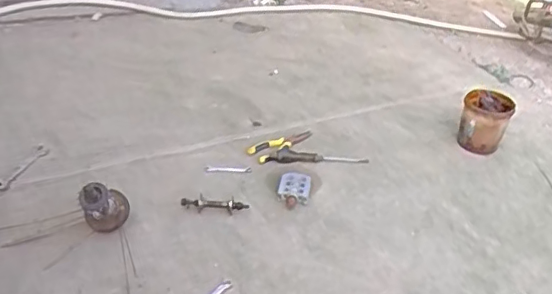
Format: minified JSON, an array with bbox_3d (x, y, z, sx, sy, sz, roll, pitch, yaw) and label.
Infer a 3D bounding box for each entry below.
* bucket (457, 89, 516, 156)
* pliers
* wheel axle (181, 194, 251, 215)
[{"bbox_3d":[0.515,-0.053,1.391,0.115,0.131,0.124,19,39,19],"label":"bucket"},{"bbox_3d":[0.021,-0.001,1.372,0.180,0.014,0.063,-15,41,-23],"label":"pliers"},{"bbox_3d":[-0.131,0.124,1.183,0.142,0.034,0.032,6,37,3],"label":"wheel axle"}]

